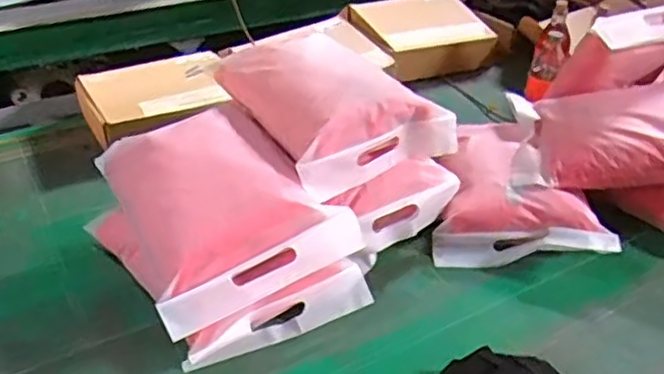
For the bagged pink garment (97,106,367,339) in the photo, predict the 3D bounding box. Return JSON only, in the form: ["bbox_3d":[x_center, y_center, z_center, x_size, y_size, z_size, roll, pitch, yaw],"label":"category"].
[{"bbox_3d":[-0.150,0.010,0.822,0.233,0.090,0.293,-21,40,-29],"label":"bagged pink garment"}]

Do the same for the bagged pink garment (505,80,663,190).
[{"bbox_3d":[0.432,-0.090,0.982,0.329,0.064,0.237,-5,36,14],"label":"bagged pink garment"}]

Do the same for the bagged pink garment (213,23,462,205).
[{"bbox_3d":[-0.013,-0.131,0.928,0.232,0.113,0.299,-20,39,-29],"label":"bagged pink garment"}]

